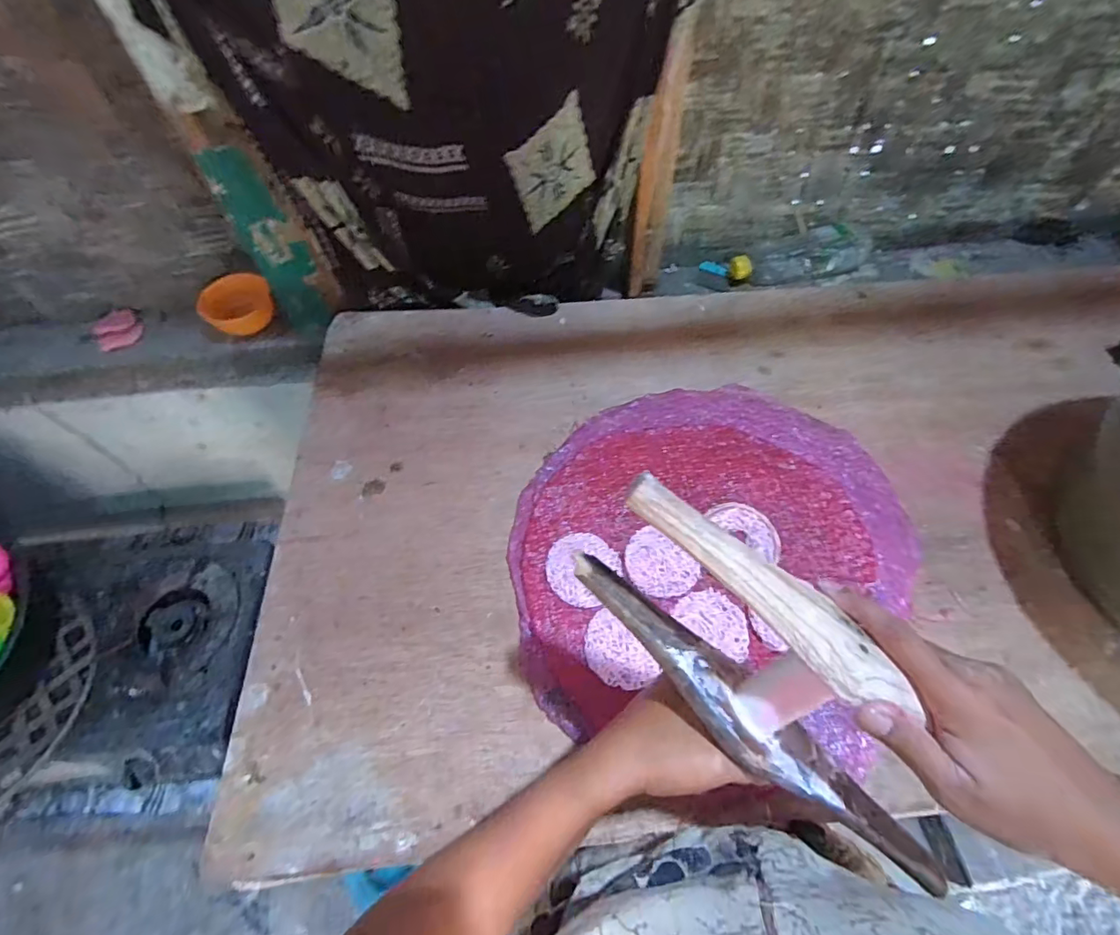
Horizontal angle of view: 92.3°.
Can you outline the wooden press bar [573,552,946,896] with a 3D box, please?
[{"bbox_3d":[0.115,0.152,0.327,0.275,0.033,0.048,41,66,2],"label":"wooden press bar"}]

